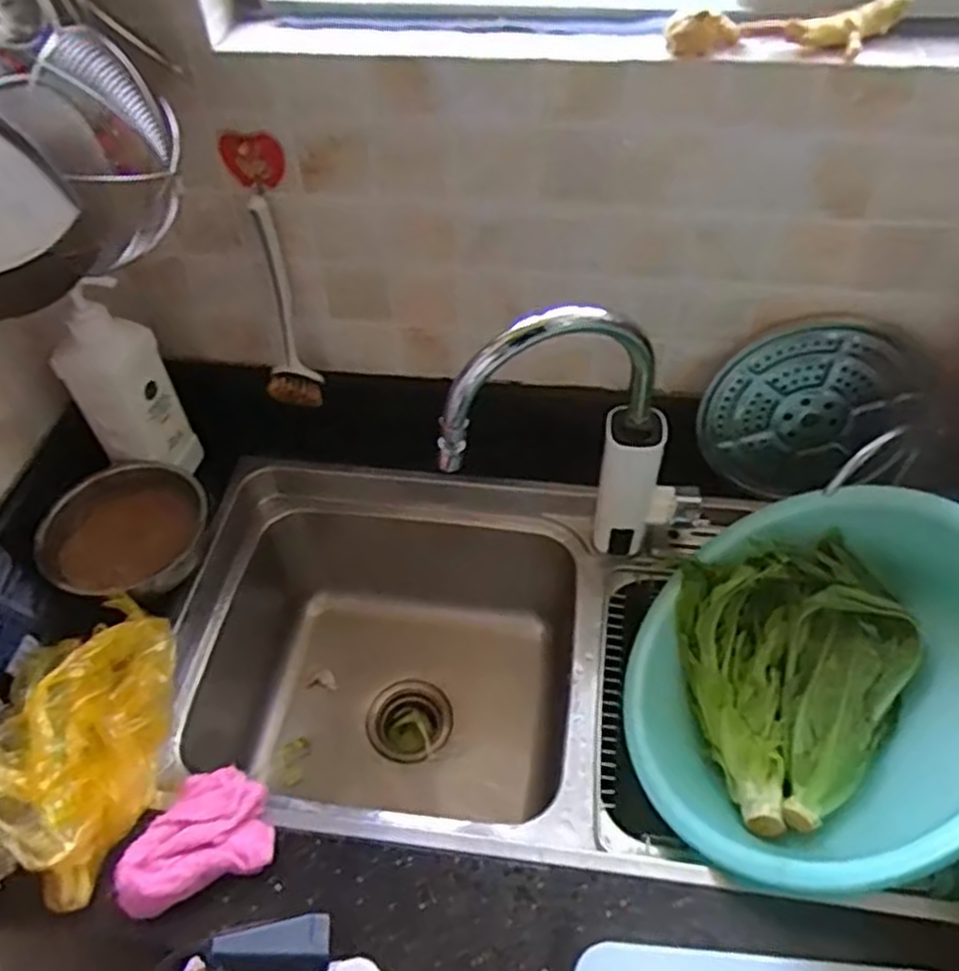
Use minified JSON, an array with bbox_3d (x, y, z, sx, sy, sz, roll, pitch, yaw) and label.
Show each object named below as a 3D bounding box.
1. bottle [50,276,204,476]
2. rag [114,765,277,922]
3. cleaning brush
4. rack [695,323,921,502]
[{"bbox_3d":[-0.380,-0.107,0.833,0.091,0.257,0.050,-6,50,-3],"label":"bottle"},{"bbox_3d":[-0.242,0.294,0.659,0.120,0.027,0.091,-18,51,-13],"label":"rag"},{"bbox_3d":[-0.216,-0.187,0.821,0.056,0.233,0.073,-14,51,-10],"label":"cleaning brush"},{"bbox_3d":[0.339,-0.080,0.847,0.188,0.215,0.022,26,40,-16],"label":"rack"}]

